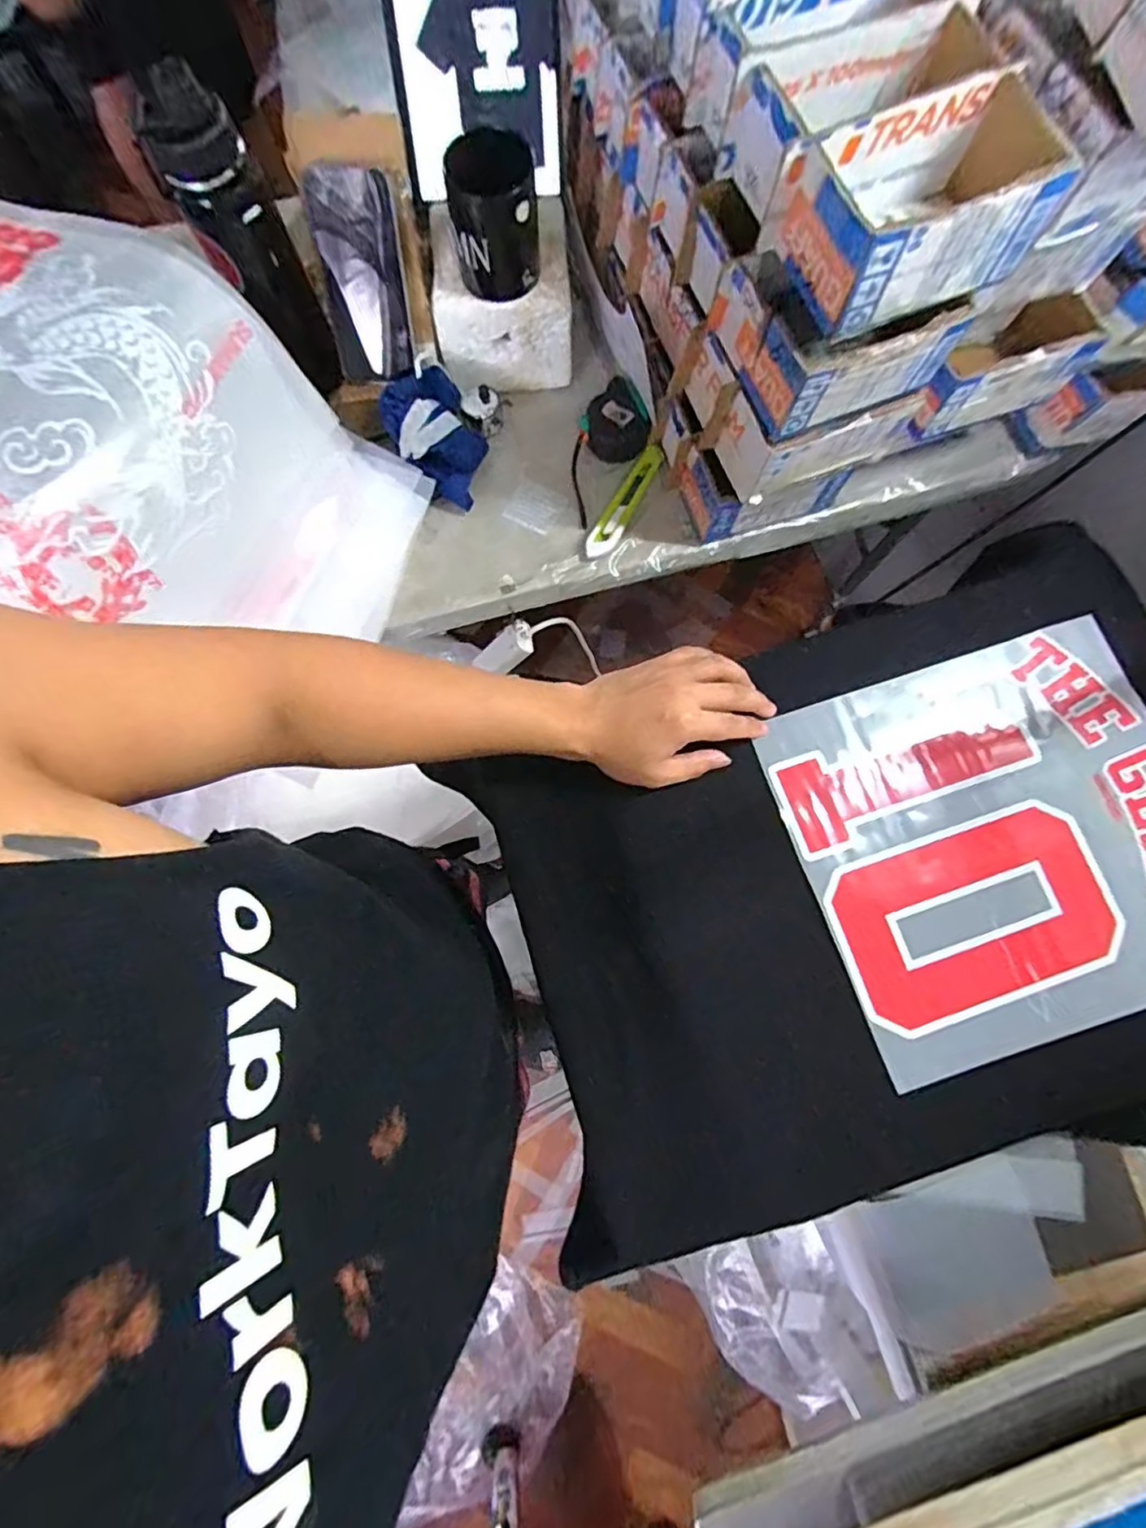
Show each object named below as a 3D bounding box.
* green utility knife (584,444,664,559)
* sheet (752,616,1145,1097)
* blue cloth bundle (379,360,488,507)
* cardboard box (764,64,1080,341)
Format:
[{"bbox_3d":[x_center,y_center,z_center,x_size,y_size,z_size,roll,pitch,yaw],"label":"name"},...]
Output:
[{"bbox_3d":[0.060,-0.301,0.702,0.031,0.015,0.157,29,79,5],"label":"green utility knife"},{"bbox_3d":[0.350,0.060,0.500,0.324,0.009,0.297,-18,78,-4],"label":"sheet"},{"bbox_3d":[-0.149,-0.361,0.683,0.096,0.070,0.130,-31,80,-7],"label":"blue cloth bundle"},{"bbox_3d":[0.250,-0.395,0.440,0.189,0.073,0.104,-22,80,-6],"label":"cardboard box"}]

